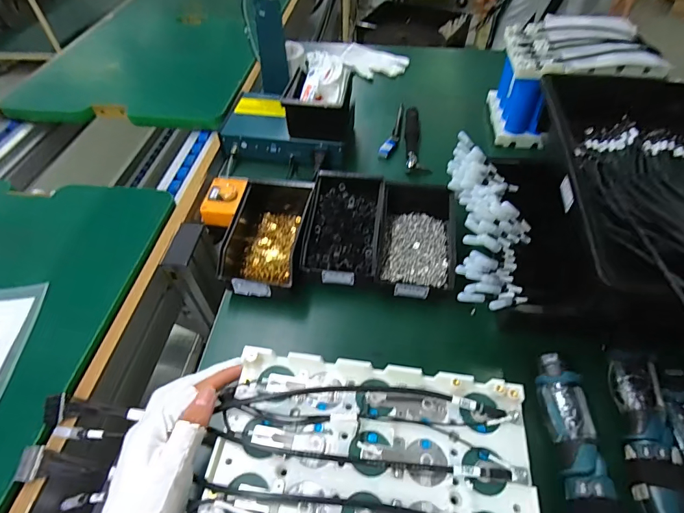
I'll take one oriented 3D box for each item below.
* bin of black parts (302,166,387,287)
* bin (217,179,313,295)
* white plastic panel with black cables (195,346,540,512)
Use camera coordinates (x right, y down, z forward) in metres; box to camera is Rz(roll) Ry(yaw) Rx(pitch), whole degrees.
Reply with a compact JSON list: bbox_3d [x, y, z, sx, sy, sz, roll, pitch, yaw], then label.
[{"bbox_3d":[0.005,-0.047,0.581,0.100,0.058,0.181,5,50,5],"label":"bin of black parts"},{"bbox_3d":[-0.107,-0.038,0.593,0.111,0.066,0.206,7,51,7],"label":"bin"},{"bbox_3d":[0.018,0.163,0.284,0.232,0.015,0.175,7,50,6],"label":"white plastic panel with black cables"}]

